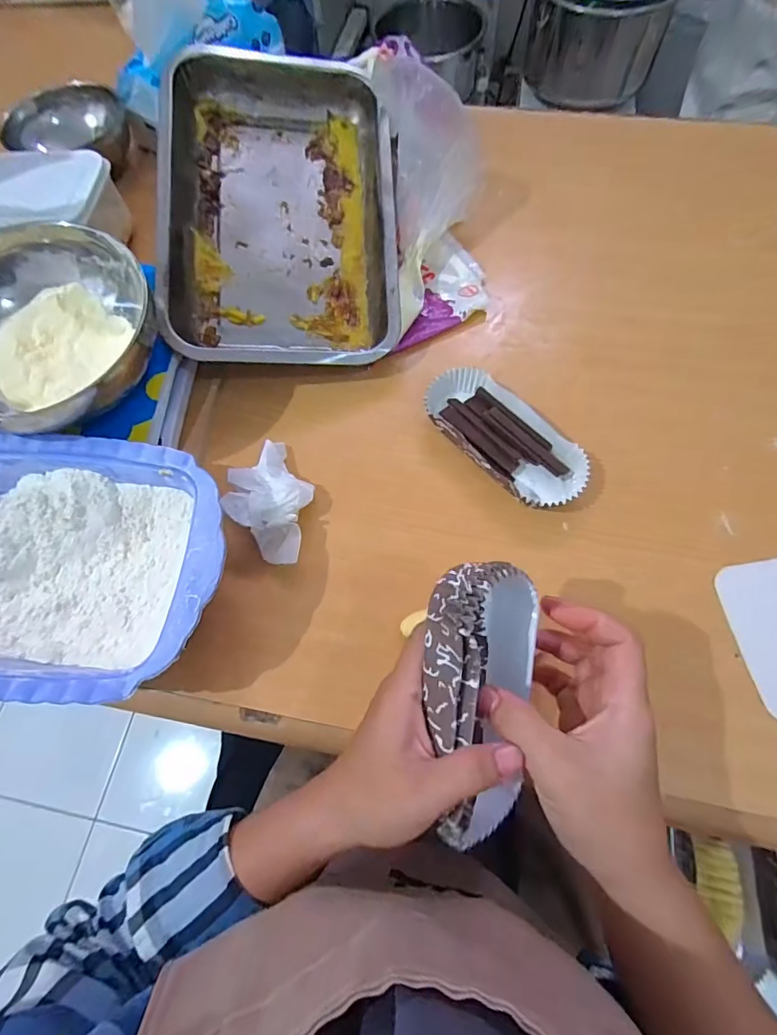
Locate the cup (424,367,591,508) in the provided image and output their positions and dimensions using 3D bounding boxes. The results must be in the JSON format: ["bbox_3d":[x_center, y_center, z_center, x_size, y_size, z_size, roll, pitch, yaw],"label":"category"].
[{"bbox_3d":[0.096,-0.068,0.401,0.065,0.024,0.149,-41,72,-13],"label":"cup"}]

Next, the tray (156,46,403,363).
[{"bbox_3d":[-0.096,-0.286,0.441,0.209,0.044,0.306,-2,82,-8],"label":"tray"}]

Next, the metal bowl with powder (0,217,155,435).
[{"bbox_3d":[-0.258,-0.137,0.365,0.154,0.074,0.173,31,73,14],"label":"metal bowl with powder"}]

